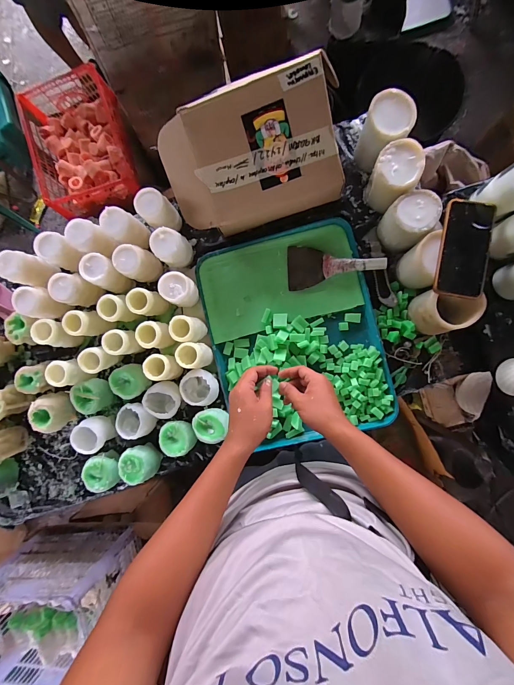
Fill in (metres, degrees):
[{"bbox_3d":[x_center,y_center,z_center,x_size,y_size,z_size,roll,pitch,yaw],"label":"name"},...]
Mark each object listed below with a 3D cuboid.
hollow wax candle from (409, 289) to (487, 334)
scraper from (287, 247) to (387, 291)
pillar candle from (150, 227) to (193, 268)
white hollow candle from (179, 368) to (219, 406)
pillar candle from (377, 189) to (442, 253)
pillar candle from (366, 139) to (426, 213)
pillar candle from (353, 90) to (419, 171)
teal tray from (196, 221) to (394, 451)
[{"bbox_3d":[0.344,-0.061,0.554,0.084,0.096,0.078,0,90,7],"label":"hollow wax candle"},{"bbox_3d":[0.162,-0.160,0.624,0.192,0.021,0.089,-2,89,7],"label":"scraper"},{"bbox_3d":[-0.173,-0.192,0.624,0.060,0.092,0.065,23,92,6],"label":"pillar candle"},{"bbox_3d":[-0.118,0.093,0.640,0.075,0.058,0.068,23,92,6],"label":"white hollow candle"},{"bbox_3d":[0.286,-0.228,0.572,0.080,0.092,0.081,0,90,7],"label":"pillar candle"},{"bbox_3d":[0.257,-0.309,0.578,0.083,0.100,0.094,38,94,5],"label":"pillar candle"},{"bbox_3d":[0.241,-0.396,0.582,0.081,0.105,0.094,28,93,6],"label":"pillar candle"},{"bbox_3d":[0.075,-0.016,0.632,0.338,0.032,0.431,-15,88,6],"label":"teal tray"}]

